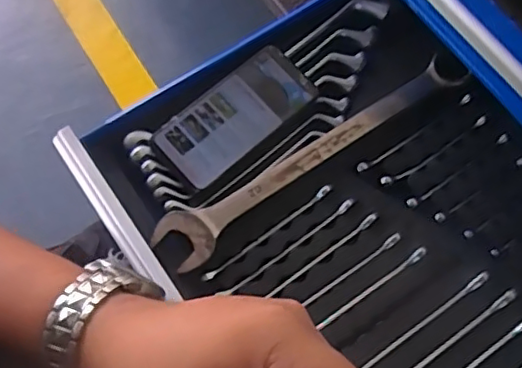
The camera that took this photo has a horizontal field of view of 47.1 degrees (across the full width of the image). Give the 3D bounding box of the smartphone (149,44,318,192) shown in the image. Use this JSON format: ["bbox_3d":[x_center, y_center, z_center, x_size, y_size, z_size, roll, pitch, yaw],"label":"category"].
[{"bbox_3d":[-0.023,-0.067,0.592,0.160,0.015,0.075,-38,74,-14],"label":"smartphone"}]

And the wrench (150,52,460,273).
[{"bbox_3d":[0.055,-0.028,0.578,0.344,0.026,0.050,-32,78,-8],"label":"wrench"}]

